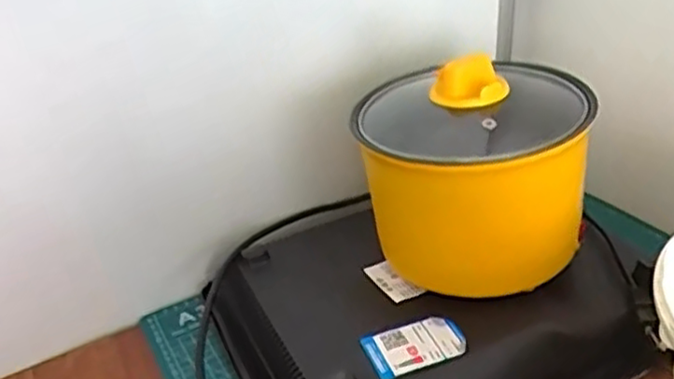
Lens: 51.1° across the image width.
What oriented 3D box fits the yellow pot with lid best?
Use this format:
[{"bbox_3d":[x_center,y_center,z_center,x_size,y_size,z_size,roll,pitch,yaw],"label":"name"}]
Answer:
[{"bbox_3d":[0.102,-0.011,0.529,0.161,0.159,0.139,3,30,18],"label":"yellow pot with lid"}]

